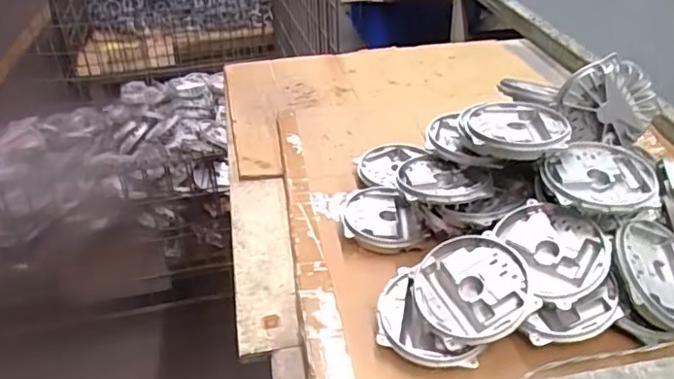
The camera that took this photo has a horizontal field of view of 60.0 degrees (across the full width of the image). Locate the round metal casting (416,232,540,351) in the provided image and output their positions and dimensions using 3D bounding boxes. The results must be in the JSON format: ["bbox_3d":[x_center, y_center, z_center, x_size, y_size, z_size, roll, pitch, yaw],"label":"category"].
[{"bbox_3d":[0.130,0.096,0.558,0.105,0.023,0.105,-23,49,4],"label":"round metal casting"}]

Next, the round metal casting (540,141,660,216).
[{"bbox_3d":[0.272,-0.012,0.598,0.113,0.021,0.104,-2,34,1],"label":"round metal casting"}]

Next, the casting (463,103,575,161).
[{"bbox_3d":[0.195,-0.065,0.645,0.108,0.027,0.106,1,34,4],"label":"casting"}]

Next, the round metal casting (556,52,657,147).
[{"bbox_3d":[0.309,-0.098,0.669,0.103,0.096,0.021,1,34,5],"label":"round metal casting"}]

